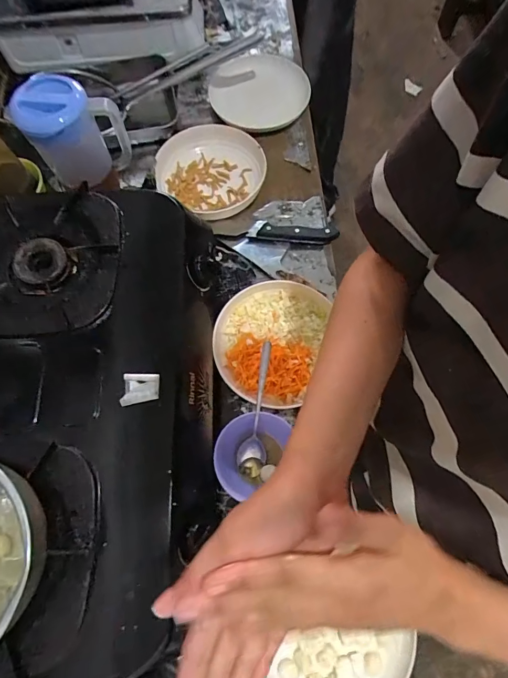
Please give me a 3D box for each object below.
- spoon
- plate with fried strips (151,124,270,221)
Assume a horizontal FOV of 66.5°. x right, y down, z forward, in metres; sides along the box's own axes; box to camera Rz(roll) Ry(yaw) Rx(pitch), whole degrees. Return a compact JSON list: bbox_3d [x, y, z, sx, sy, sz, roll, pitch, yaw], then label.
[{"bbox_3d":[0.006,0.086,0.498,0.037,0.019,0.182,9,115,5],"label":"spoon"},{"bbox_3d":[-0.072,-0.295,0.684,0.166,0.047,0.184,-38,74,-12],"label":"plate with fried strips"}]

